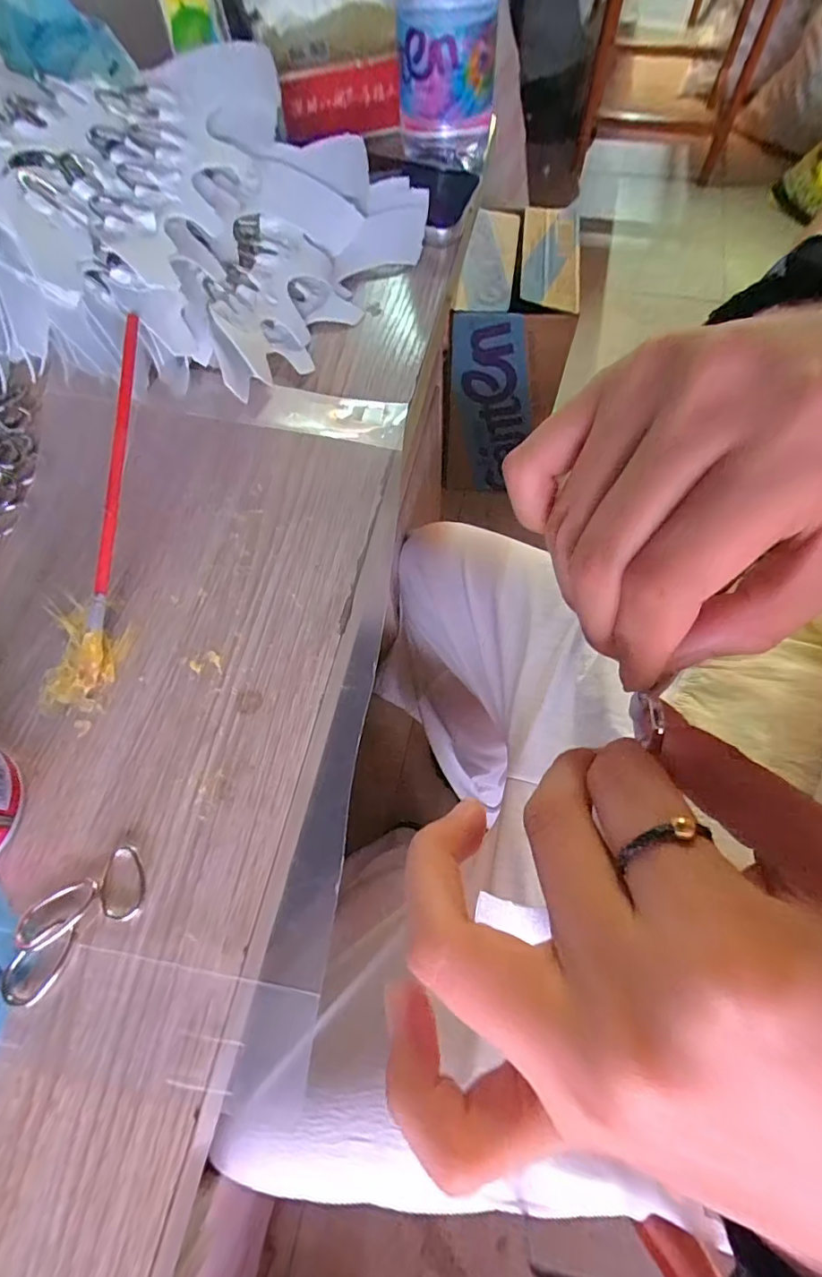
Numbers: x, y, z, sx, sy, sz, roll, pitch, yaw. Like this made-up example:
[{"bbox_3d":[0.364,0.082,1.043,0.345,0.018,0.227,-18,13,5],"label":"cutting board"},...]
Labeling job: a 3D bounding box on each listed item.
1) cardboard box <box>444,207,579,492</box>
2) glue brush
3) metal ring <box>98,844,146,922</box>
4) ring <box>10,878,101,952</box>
[{"bbox_3d":[0.163,-0.495,0.963,0.195,0.450,0.185,-2,67,1],"label":"cardboard box"},{"bbox_3d":[-0.159,-0.070,0.264,0.034,0.014,0.207,5,84,3],"label":"glue brush"},{"bbox_3d":[-0.122,0.103,0.213,0.019,0.004,0.029,-8,67,-2],"label":"metal ring"},{"bbox_3d":[-0.145,0.112,0.206,0.031,0.008,0.017,-39,72,-15],"label":"ring"}]

